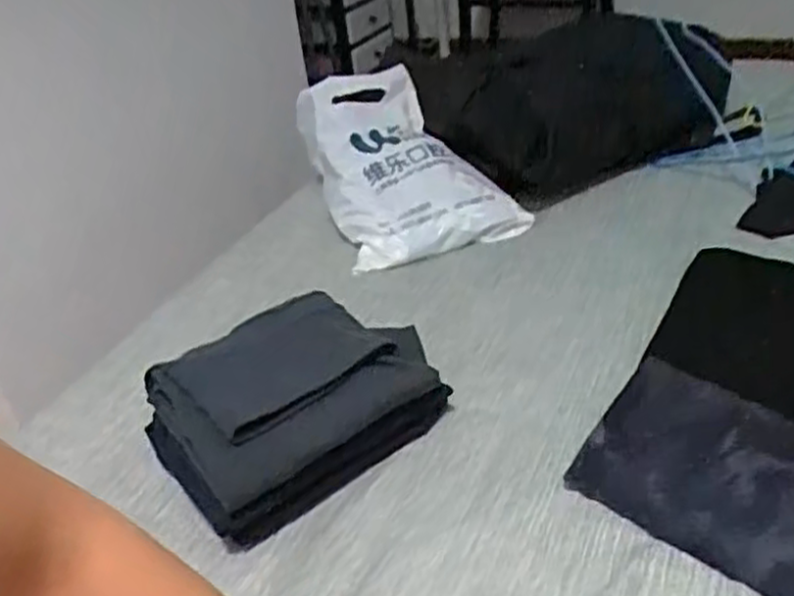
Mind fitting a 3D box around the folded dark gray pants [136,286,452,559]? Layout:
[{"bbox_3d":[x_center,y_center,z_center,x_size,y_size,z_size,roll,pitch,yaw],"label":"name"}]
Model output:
[{"bbox_3d":[-0.089,0.085,0.655,0.211,0.103,0.149,-30,39,-29],"label":"folded dark gray pants"}]

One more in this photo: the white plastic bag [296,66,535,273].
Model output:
[{"bbox_3d":[0.005,-0.186,1.028,0.221,0.167,0.327,-16,34,-11],"label":"white plastic bag"}]

